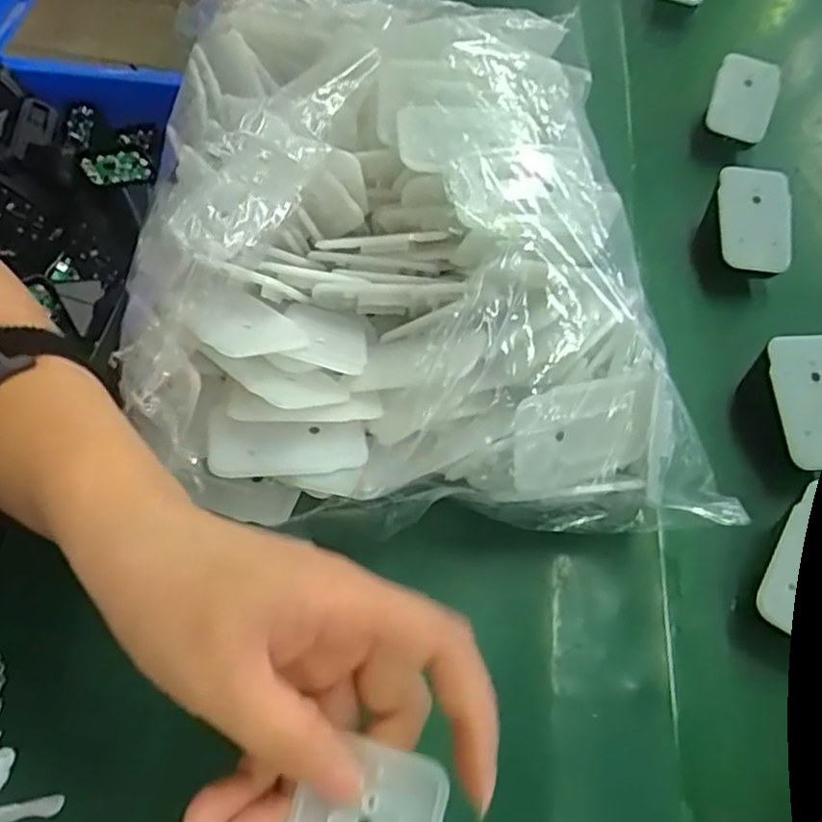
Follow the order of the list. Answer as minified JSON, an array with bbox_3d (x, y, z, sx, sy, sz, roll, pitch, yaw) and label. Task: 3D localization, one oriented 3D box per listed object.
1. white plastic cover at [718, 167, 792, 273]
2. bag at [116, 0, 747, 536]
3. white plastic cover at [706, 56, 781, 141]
[{"bbox_3d":[0.207,-0.116,0.400,0.042,0.008,0.064,3,84,2],"label":"white plastic cover"},{"bbox_3d":[-0.003,-0.091,0.325,0.260,0.093,0.281,2,58,-4],"label":"bag"},{"bbox_3d":[0.236,-0.219,0.468,0.055,0.050,0.011,7,34,-16],"label":"white plastic cover"}]

